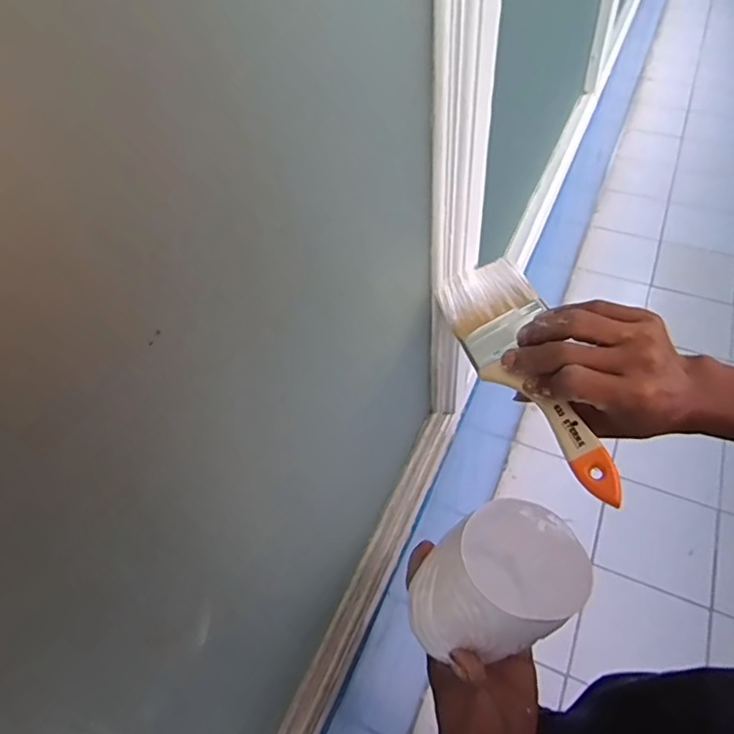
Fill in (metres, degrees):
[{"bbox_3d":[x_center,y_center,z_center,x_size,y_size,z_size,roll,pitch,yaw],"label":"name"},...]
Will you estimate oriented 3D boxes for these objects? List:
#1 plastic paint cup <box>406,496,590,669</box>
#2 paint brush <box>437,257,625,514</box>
[{"bbox_3d":[0.086,0.155,0.399,0.097,0.118,0.087,-26,65,-35],"label":"plastic paint cup"},{"bbox_3d":[0.127,0.002,0.417,0.071,0.021,0.204,-30,60,1],"label":"paint brush"}]

